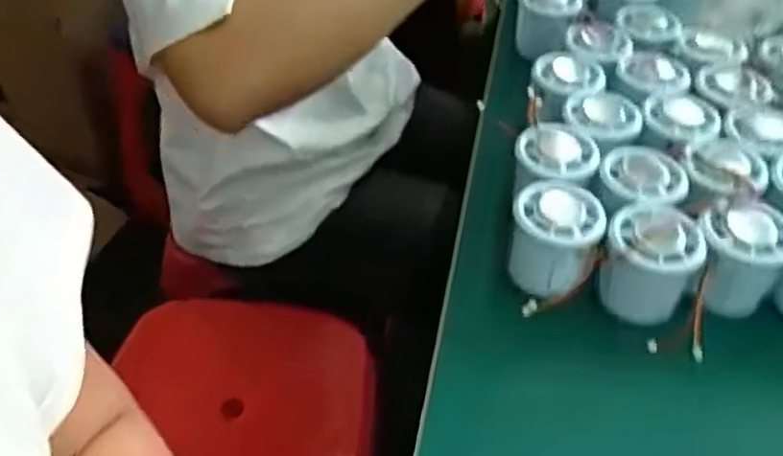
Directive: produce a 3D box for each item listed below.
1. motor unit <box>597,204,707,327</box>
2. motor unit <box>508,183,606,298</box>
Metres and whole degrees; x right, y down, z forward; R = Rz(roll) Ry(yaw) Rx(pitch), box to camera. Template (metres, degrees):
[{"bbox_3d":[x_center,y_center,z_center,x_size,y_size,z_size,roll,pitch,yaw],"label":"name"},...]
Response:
[{"bbox_3d":[0.164,0.023,0.459,0.055,0.073,0.055,24,47,19],"label":"motor unit"},{"bbox_3d":[0.106,0.006,0.471,0.055,0.050,0.060,10,44,6],"label":"motor unit"}]

